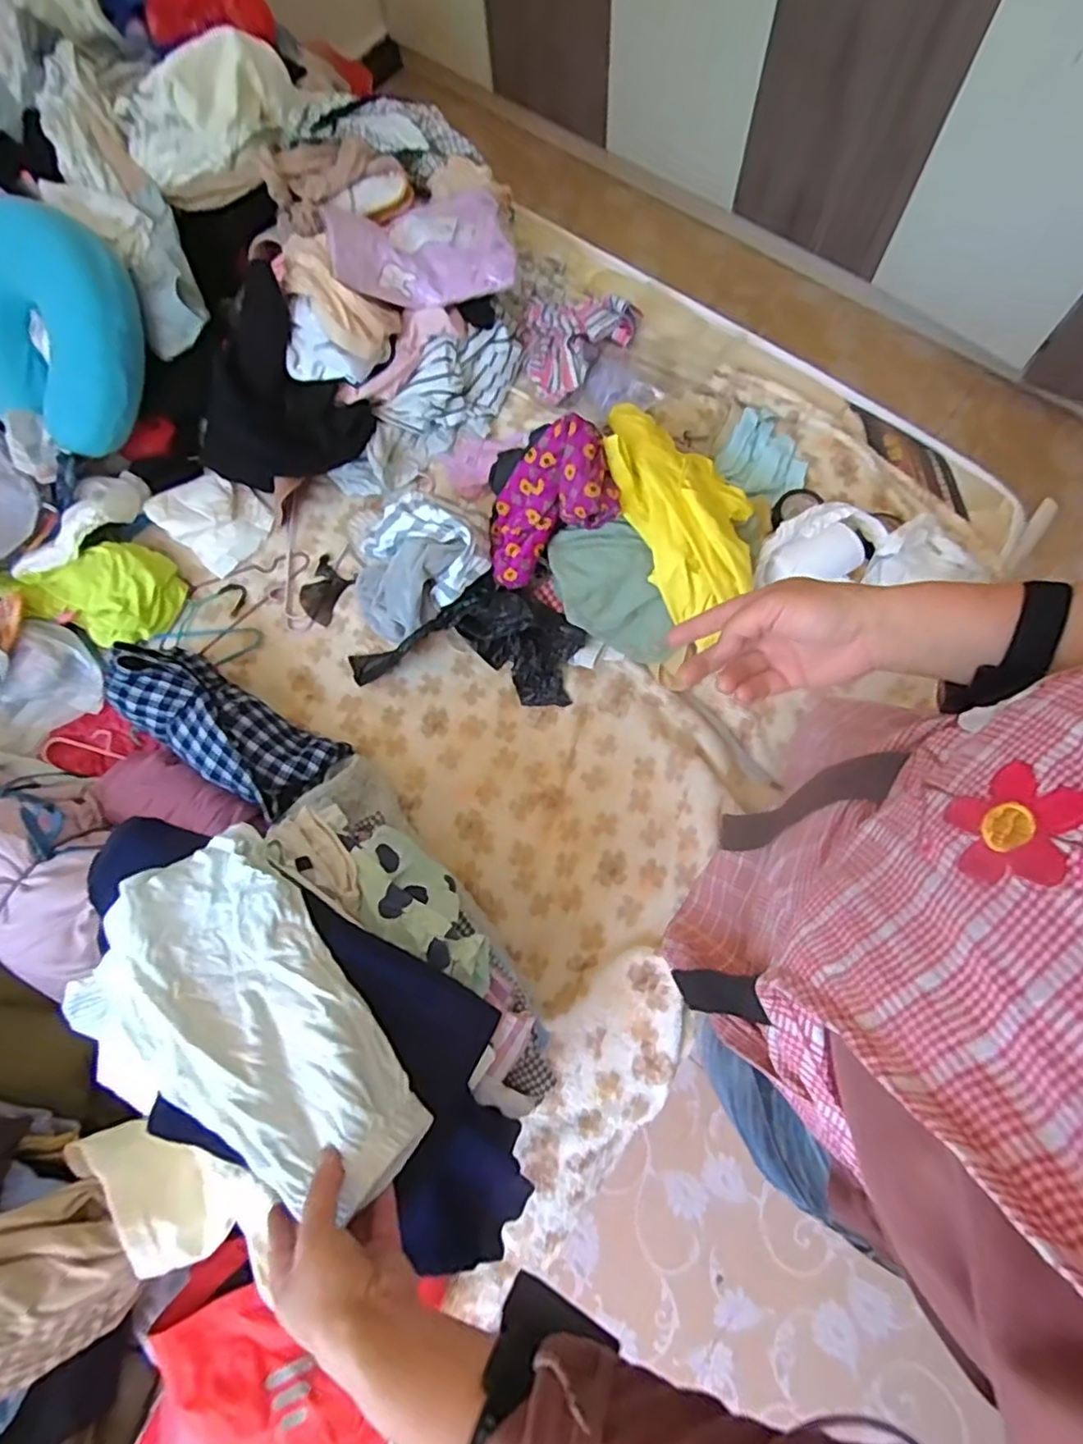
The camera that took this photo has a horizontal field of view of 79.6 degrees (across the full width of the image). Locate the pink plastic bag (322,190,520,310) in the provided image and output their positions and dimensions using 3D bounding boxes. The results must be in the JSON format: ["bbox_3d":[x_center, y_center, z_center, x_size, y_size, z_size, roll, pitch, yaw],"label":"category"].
[{"bbox_3d":[-0.166,-0.665,0.890,0.242,0.057,0.199,-14,73,-1],"label":"pink plastic bag"}]

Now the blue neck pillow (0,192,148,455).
[{"bbox_3d":[-0.633,-0.512,0.848,0.279,0.090,0.273,36,122,-2],"label":"blue neck pillow"}]

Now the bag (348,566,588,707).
[{"bbox_3d":[-0.098,-0.111,0.839,0.293,0.081,0.133,7,74,5],"label":"bag"}]

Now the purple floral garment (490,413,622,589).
[{"bbox_3d":[0.005,-0.267,0.782,0.172,0.123,0.127,-28,74,-6],"label":"purple floral garment"}]

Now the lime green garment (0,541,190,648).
[{"bbox_3d":[-0.608,-0.187,0.893,0.222,0.056,0.140,19,75,8],"label":"lime green garment"}]

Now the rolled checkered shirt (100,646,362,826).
[{"bbox_3d":[-0.373,0.007,0.765,0.264,0.076,0.115,33,76,-4],"label":"rolled checkered shirt"}]

